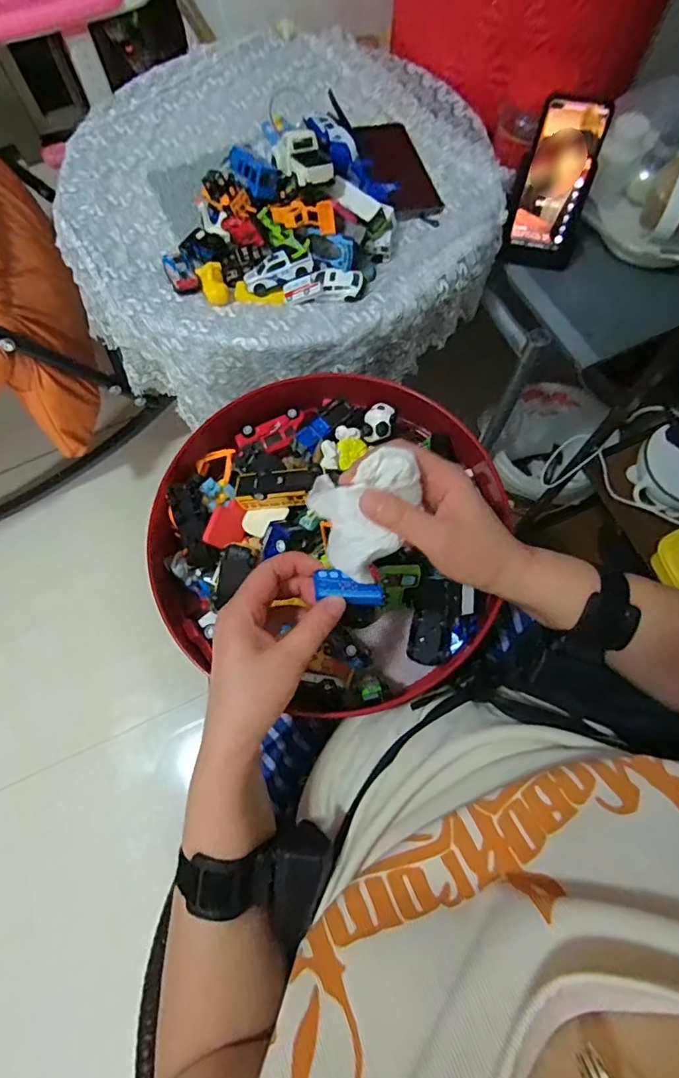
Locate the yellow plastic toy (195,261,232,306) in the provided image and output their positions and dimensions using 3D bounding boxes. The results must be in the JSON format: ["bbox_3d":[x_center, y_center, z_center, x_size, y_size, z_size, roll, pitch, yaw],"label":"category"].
[{"bbox_3d":[-0.146,-0.296,0.591,0.028,0.019,0.051,-21,71,-6],"label":"yellow plastic toy"}]

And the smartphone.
[{"bbox_3d":[0.279,-0.462,0.650,0.084,0.162,0.017,15,53,10],"label":"smartphone"}]

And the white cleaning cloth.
[{"bbox_3d":[0.013,-0.021,0.347,0.070,0.095,0.022,33,33,16],"label":"white cleaning cloth"}]

